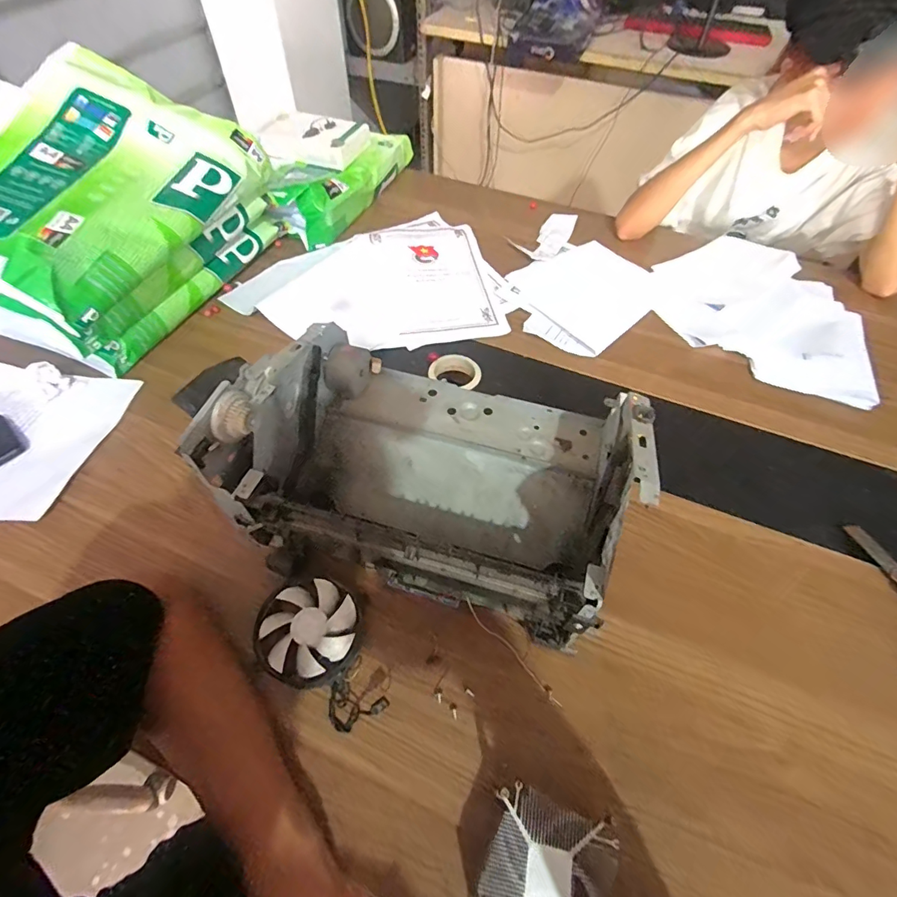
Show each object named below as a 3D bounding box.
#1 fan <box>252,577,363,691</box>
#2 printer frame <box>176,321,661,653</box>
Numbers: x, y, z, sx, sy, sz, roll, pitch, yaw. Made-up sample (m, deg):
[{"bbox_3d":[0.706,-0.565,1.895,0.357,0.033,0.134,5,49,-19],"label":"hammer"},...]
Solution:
[{"bbox_3d":[-0.126,0.165,0.420,0.089,0.024,0.088,1,56,-1],"label":"fan"},{"bbox_3d":[-0.013,0.007,0.412,0.330,0.150,0.217,13,56,7],"label":"printer frame"}]

